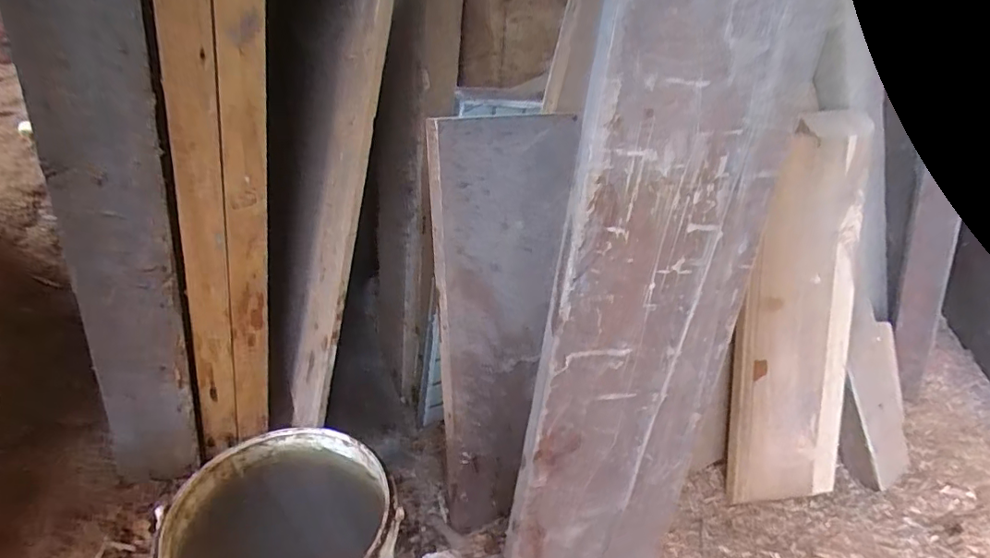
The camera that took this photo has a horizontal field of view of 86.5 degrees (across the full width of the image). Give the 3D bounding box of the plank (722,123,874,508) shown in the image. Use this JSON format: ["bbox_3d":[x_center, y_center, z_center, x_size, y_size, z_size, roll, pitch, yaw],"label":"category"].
[{"bbox_3d":[0.356,0.054,0.628,0.132,0.464,0.024,-3,13,-1],"label":"plank"}]

